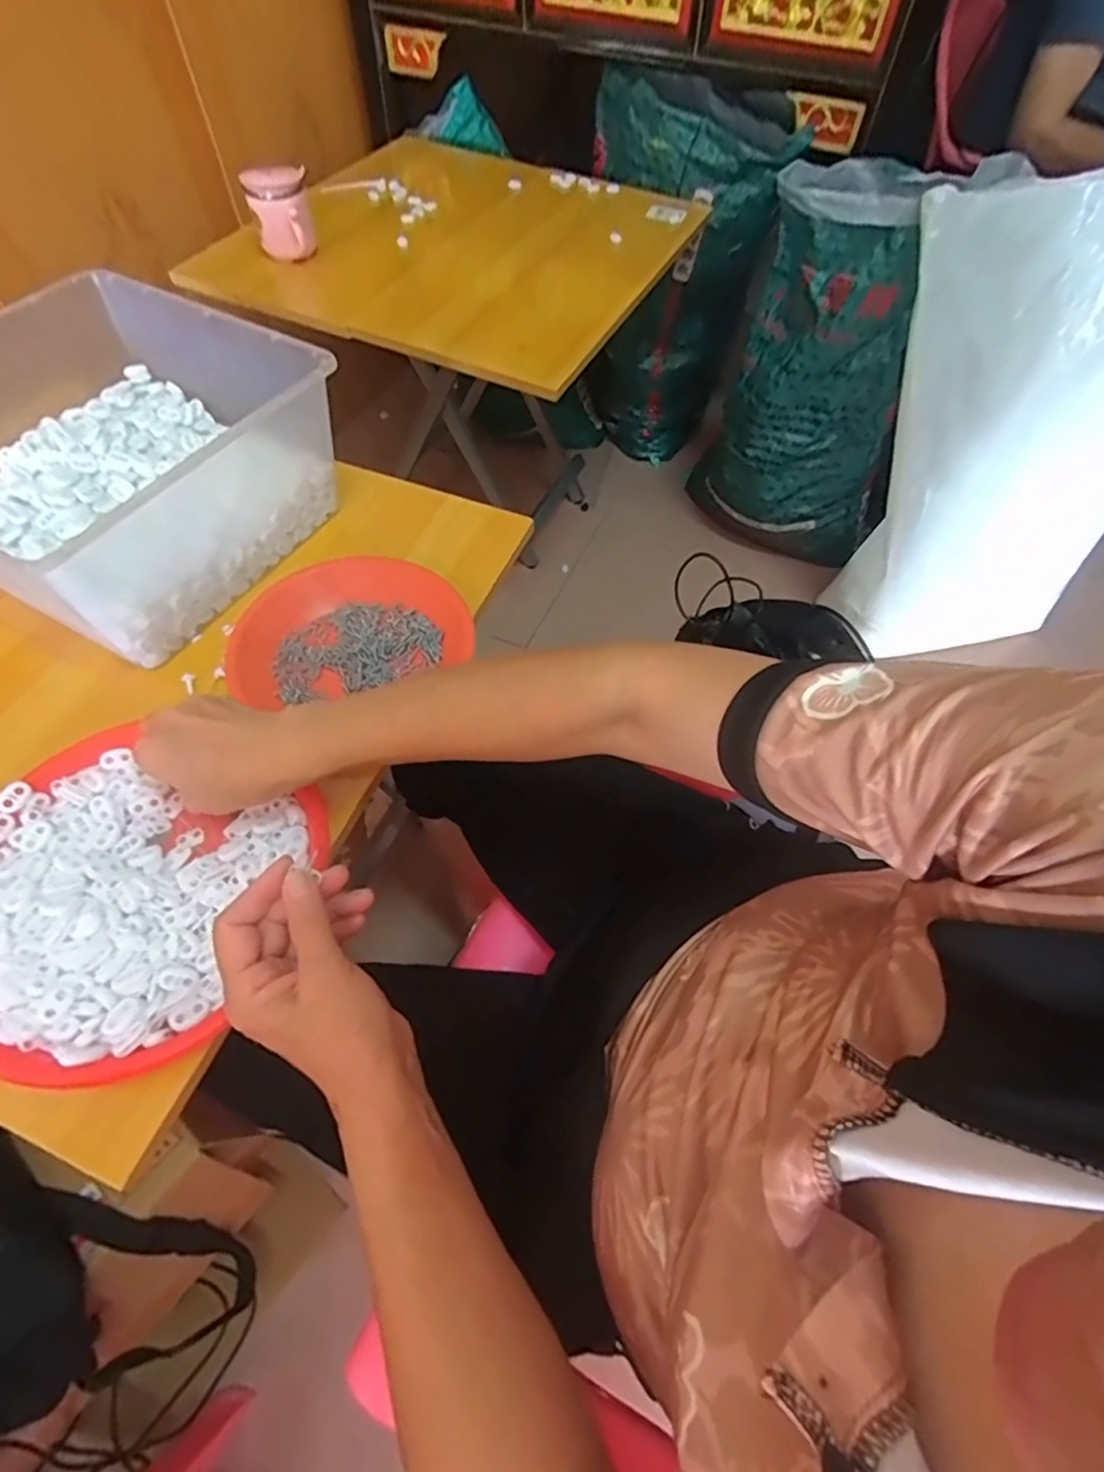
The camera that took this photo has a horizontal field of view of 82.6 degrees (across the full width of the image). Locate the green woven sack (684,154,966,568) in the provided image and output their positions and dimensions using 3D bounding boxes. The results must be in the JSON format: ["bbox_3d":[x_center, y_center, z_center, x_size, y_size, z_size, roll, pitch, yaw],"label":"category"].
[{"bbox_3d":[0.476,-0.605,1.111,0.232,0.569,0.318,-27,65,-17],"label":"green woven sack"}]

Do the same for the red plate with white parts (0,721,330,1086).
[{"bbox_3d":[-0.282,0.105,0.413,0.213,0.027,0.202,1,60,-2],"label":"red plate with white parts"}]

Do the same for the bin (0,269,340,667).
[{"bbox_3d":[-0.373,-0.235,0.541,0.267,0.134,0.290,31,64,15],"label":"bin"}]

